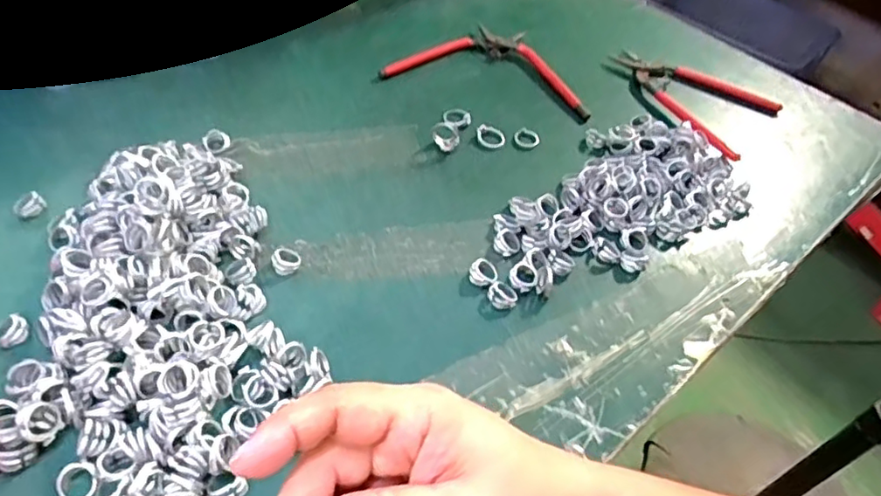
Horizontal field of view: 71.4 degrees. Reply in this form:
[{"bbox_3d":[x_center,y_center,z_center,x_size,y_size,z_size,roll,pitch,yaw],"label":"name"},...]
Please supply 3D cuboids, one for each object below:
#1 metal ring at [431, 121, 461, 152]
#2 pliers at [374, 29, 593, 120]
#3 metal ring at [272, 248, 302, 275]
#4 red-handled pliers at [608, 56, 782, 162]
[{"bbox_3d":[0.004,-0.084,0.464,0.021,0.021,0.012,10,49,2],"label":"metal ring"},{"bbox_3d":[0.047,-0.164,0.546,0.175,0.014,0.097,14,49,5],"label":"pliers"},{"bbox_3d":[-0.095,0.008,0.378,0.017,0.009,0.018,3,49,-4],"label":"metal ring"},{"bbox_3d":[0.212,-0.137,0.539,0.146,0.010,0.101,35,54,22],"label":"red-handled pliers"}]

